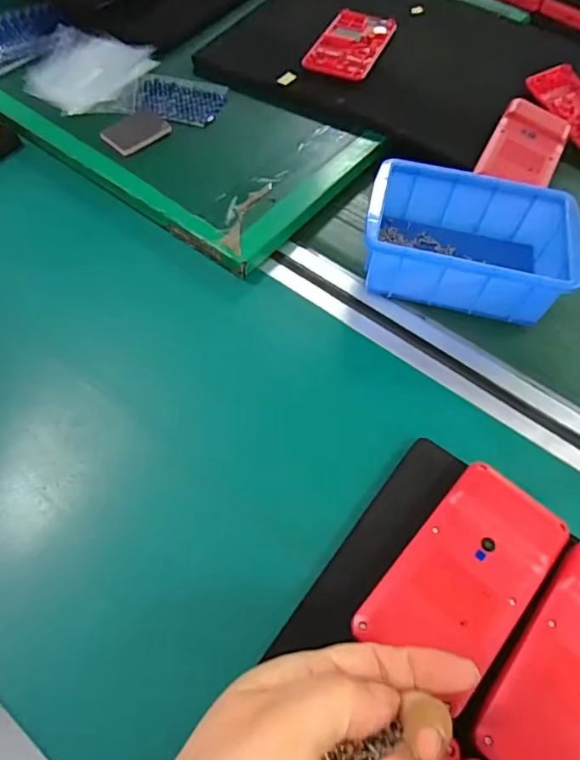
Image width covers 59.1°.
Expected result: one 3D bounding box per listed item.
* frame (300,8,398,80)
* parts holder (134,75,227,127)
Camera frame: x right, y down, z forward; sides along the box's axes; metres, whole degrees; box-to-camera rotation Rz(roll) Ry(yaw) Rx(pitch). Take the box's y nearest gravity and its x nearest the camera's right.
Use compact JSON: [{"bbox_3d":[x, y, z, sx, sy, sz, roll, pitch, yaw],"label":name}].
[{"bbox_3d":[0.061,-0.330,0.502,0.062,0.008,0.115,21,61,9],"label":"frame"},{"bbox_3d":[-0.104,-0.261,0.471,0.083,0.004,0.062,13,60,5],"label":"parts holder"}]

